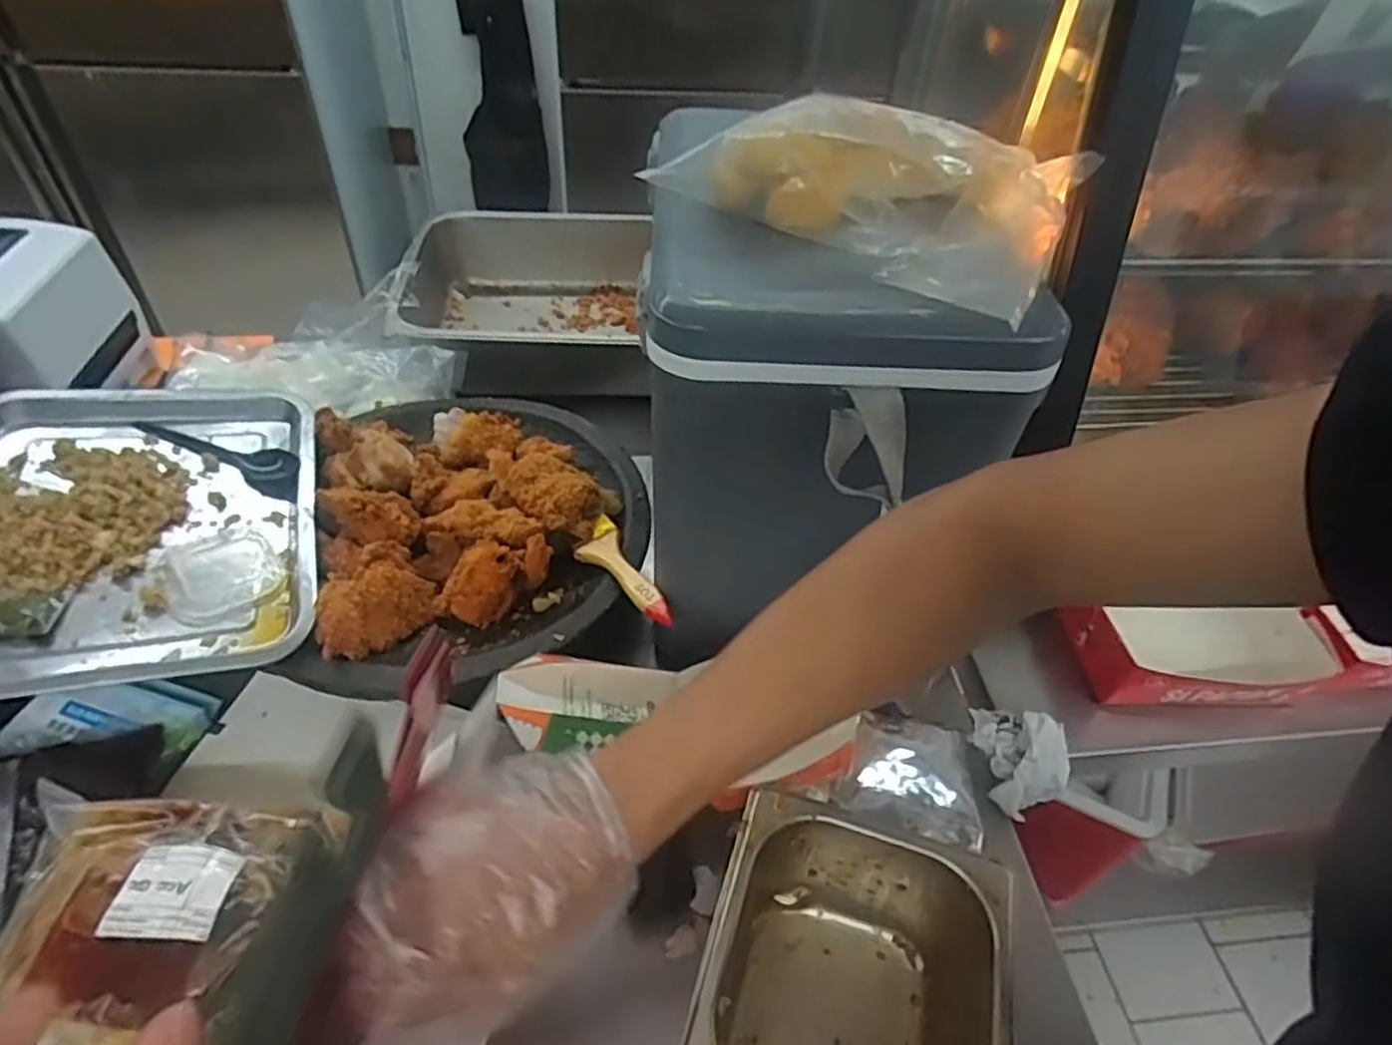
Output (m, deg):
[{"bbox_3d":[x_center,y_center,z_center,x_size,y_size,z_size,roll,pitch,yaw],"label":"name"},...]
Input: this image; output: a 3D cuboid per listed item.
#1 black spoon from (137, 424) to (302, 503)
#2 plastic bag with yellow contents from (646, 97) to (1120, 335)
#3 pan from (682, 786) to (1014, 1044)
[{"bbox_3d":[-0.408,-0.063,0.661,0.147,0.032,0.044,17,46,12],"label":"black spoon"},{"bbox_3d":[0.114,-0.222,0.484,0.238,0.055,0.175,22,47,17],"label":"plastic bag with yellow contents"},{"bbox_3d":[0.085,0.278,0.436,0.155,0.107,0.172,15,45,10],"label":"pan"}]

